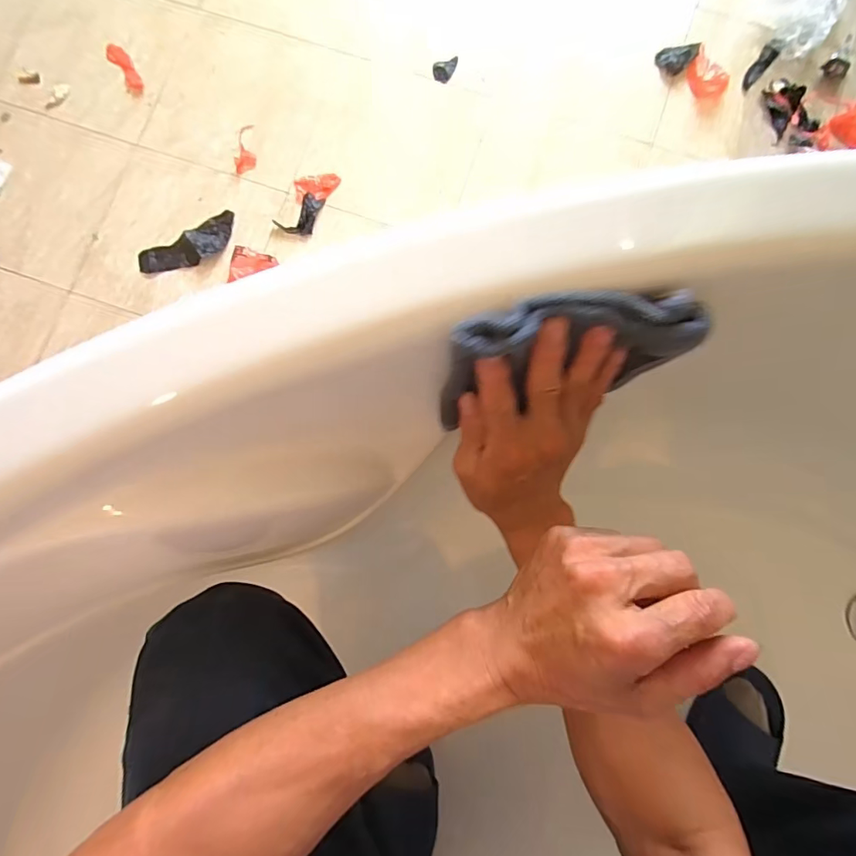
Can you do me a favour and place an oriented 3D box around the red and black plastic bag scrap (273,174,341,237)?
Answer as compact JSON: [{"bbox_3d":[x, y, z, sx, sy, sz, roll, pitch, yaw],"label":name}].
[{"bbox_3d":[-0.215,-0.403,0.842,0.069,0.006,0.129,25,84,3],"label":"red and black plastic bag scrap"}]

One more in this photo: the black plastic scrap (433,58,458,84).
[{"bbox_3d":[0.035,-0.661,0.874,0.049,0.009,0.038,-15,83,-2],"label":"black plastic scrap"}]

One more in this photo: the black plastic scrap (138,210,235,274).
[{"bbox_3d":[-0.420,-0.318,0.831,0.182,0.013,0.064,-29,84,-3],"label":"black plastic scrap"}]

